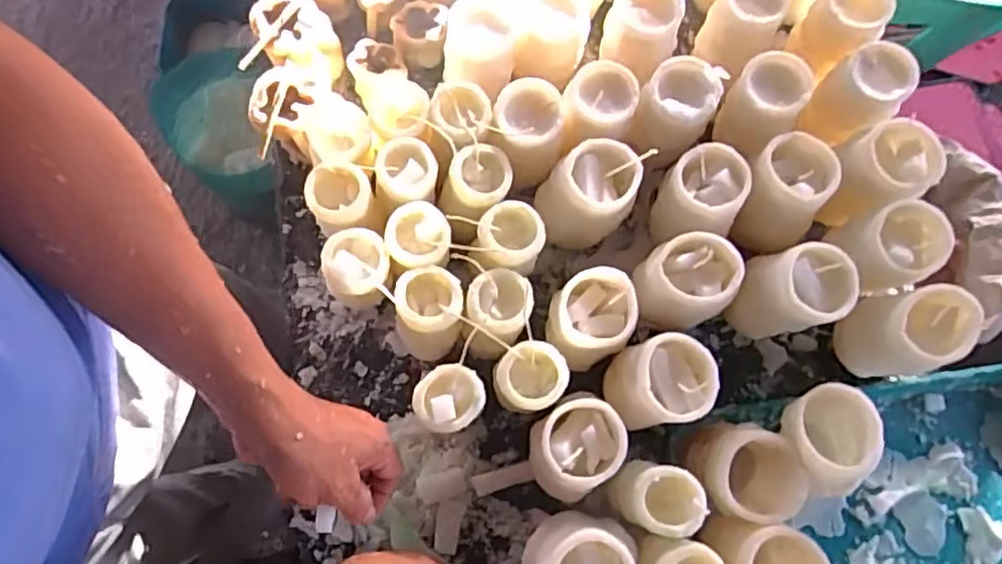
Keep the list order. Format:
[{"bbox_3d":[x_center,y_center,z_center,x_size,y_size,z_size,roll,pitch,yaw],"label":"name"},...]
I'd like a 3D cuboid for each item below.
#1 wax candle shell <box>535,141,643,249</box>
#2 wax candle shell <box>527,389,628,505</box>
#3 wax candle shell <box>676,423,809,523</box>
[{"bbox_3d":[0.070,-0.076,0.560,0.080,0.082,0.069,6,76,0],"label":"wax candle shell"},{"bbox_3d":[0.054,0.128,0.515,0.077,0.085,0.069,-43,81,-10],"label":"wax candle shell"},{"bbox_3d":[0.192,0.151,0.522,0.067,0.079,0.071,0,76,-1],"label":"wax candle shell"}]

